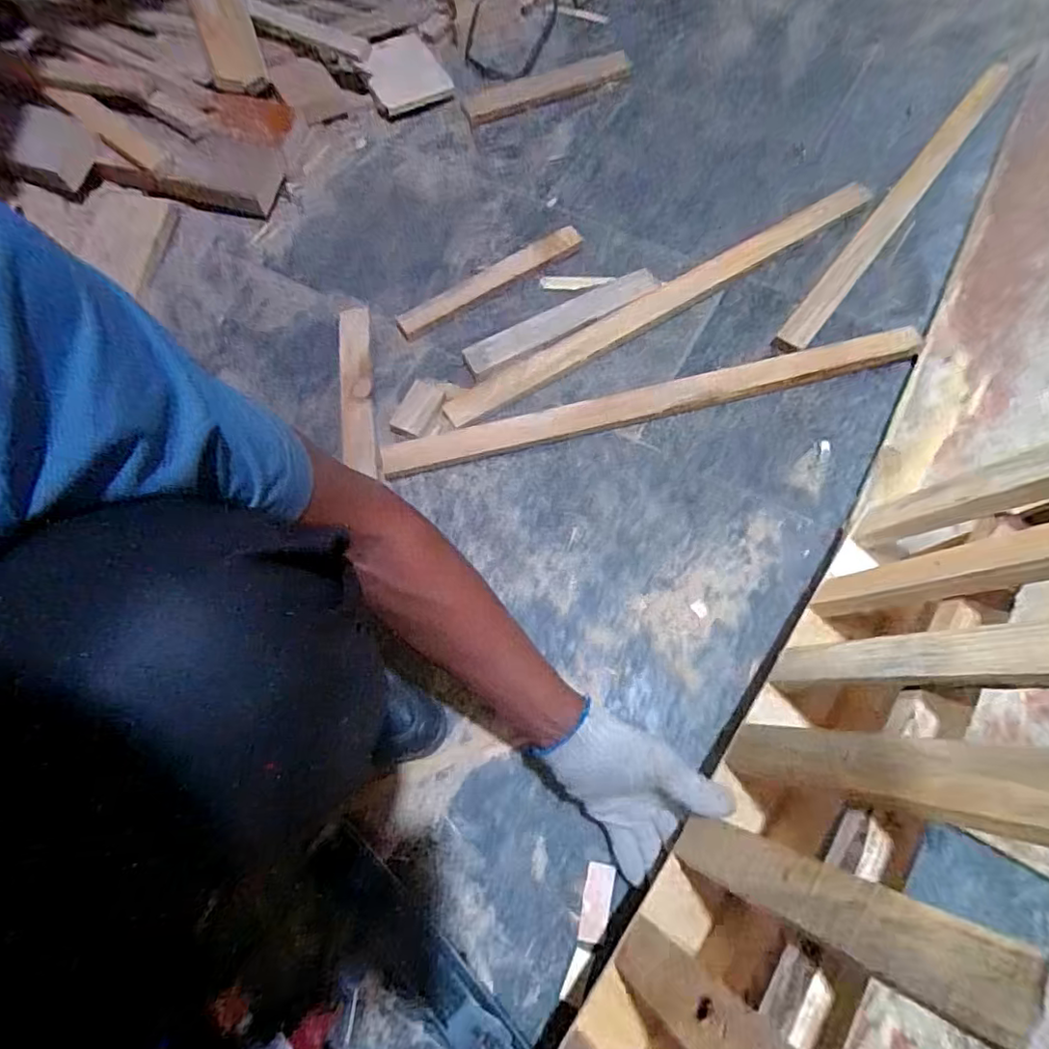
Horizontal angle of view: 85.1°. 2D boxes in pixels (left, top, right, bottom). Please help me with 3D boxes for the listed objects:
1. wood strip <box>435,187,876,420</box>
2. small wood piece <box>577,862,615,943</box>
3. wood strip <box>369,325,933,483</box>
[{"bbox_3d":[0.190,-0.296,0.744,0.653,0.012,0.048,-30,70,-9],"label":"wood strip"},{"bbox_3d":[0.065,0.337,0.508,0.023,0.004,0.061,11,69,7],"label":"small wood piece"},{"bbox_3d":[0.151,-0.147,0.686,0.648,0.020,0.037,-13,68,-2],"label":"wood strip"}]

